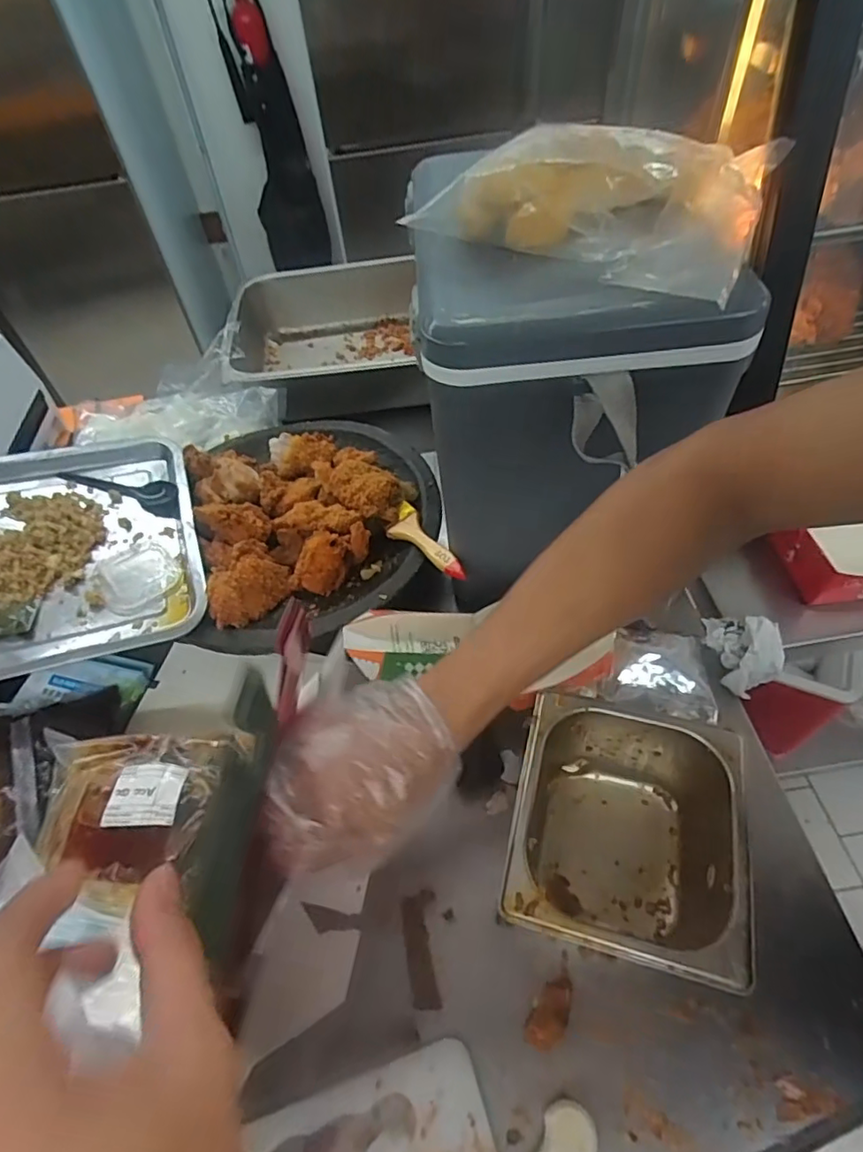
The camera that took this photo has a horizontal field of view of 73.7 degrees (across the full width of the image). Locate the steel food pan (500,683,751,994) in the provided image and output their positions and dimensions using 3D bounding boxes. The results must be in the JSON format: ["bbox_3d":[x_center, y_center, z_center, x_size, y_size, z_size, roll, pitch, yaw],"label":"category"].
[{"bbox_3d":[0.150,0.207,0.458,0.155,0.107,0.172,10,54,14],"label":"steel food pan"}]

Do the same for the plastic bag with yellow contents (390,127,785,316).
[{"bbox_3d":[0.124,-0.294,0.440,0.238,0.055,0.175,18,56,19],"label":"plastic bag with yellow contents"}]

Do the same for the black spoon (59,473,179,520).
[{"bbox_3d":[-0.361,-0.106,0.682,0.147,0.032,0.044,12,54,15],"label":"black spoon"}]

